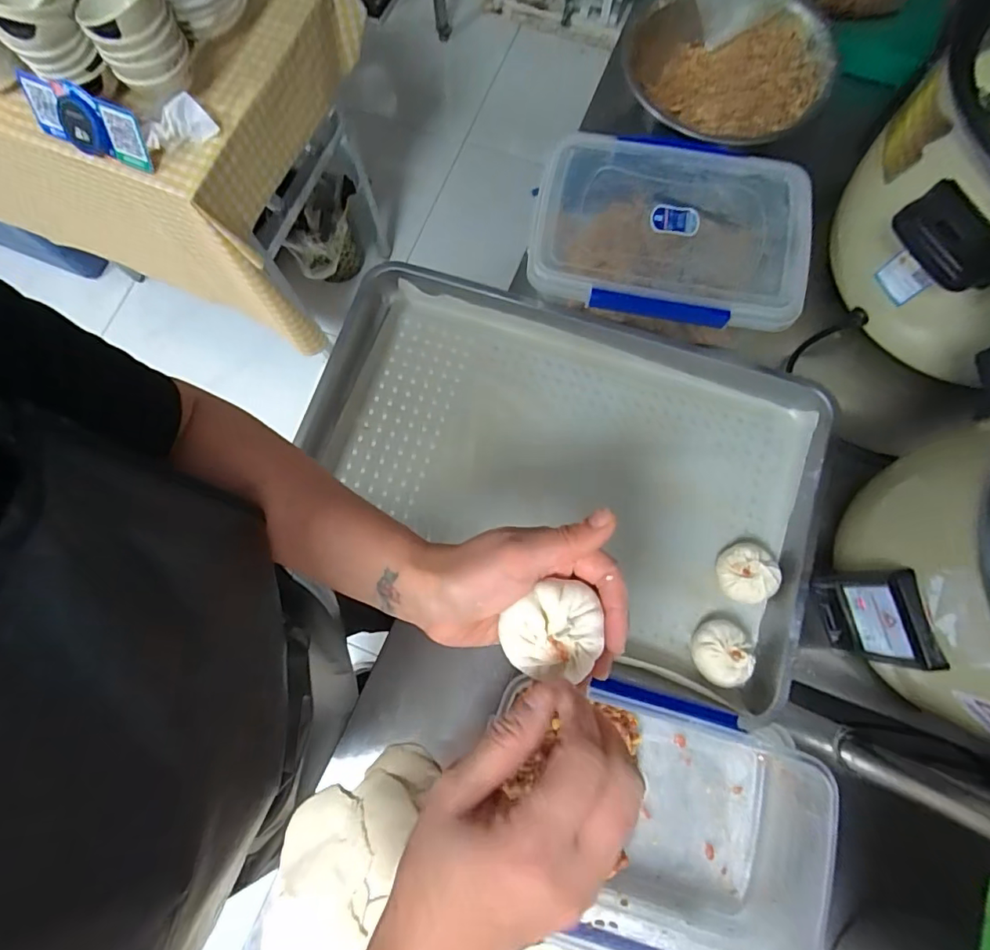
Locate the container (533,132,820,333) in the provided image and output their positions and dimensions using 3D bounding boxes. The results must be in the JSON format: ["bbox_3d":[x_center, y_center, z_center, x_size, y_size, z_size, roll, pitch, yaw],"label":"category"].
[{"bbox_3d":[0.198,-0.280,0.598,0.308,0.077,0.220,11,78,5],"label":"container"}]

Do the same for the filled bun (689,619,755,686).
[{"bbox_3d":[0.239,0.189,0.536,0.059,0.040,0.060,0,78,2],"label":"filled bun"}]

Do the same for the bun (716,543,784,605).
[{"bbox_3d":[0.276,0.108,0.553,0.060,0.045,0.059,0,77,1],"label":"bun"}]

